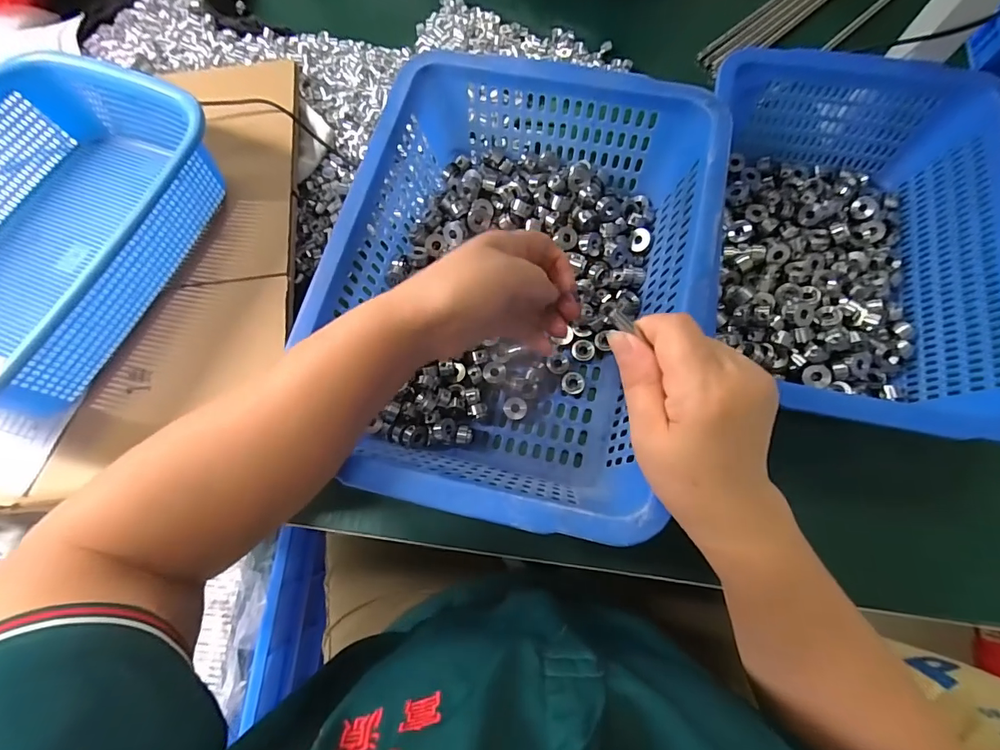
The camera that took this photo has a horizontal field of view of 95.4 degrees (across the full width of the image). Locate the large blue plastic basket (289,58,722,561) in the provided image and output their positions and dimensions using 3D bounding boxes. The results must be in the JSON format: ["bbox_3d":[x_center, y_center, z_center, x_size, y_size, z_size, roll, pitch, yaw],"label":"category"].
[{"bbox_3d":[0.012,-0.071,0.375,0.266,0.114,0.354,14,75,6],"label":"large blue plastic basket"}]

